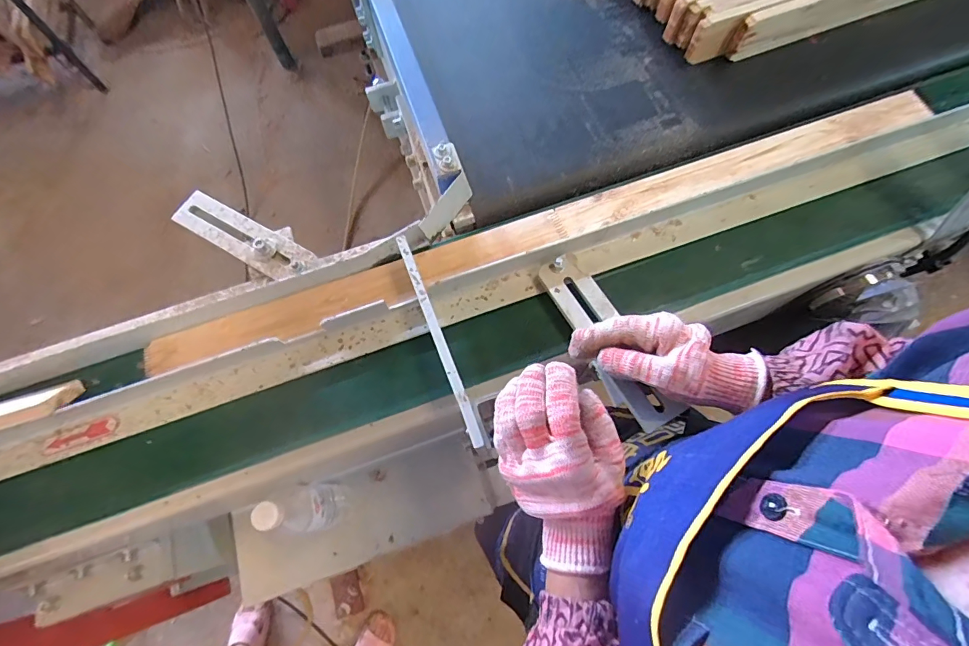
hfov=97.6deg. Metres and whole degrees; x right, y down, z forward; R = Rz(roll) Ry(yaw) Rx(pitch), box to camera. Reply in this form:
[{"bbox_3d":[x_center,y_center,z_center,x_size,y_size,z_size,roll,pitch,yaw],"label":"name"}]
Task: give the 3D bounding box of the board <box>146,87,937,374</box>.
[{"bbox_3d":[0.100,-0.141,0.531,0.995,0.016,0.074,-21,73,-6],"label":"board"}]

